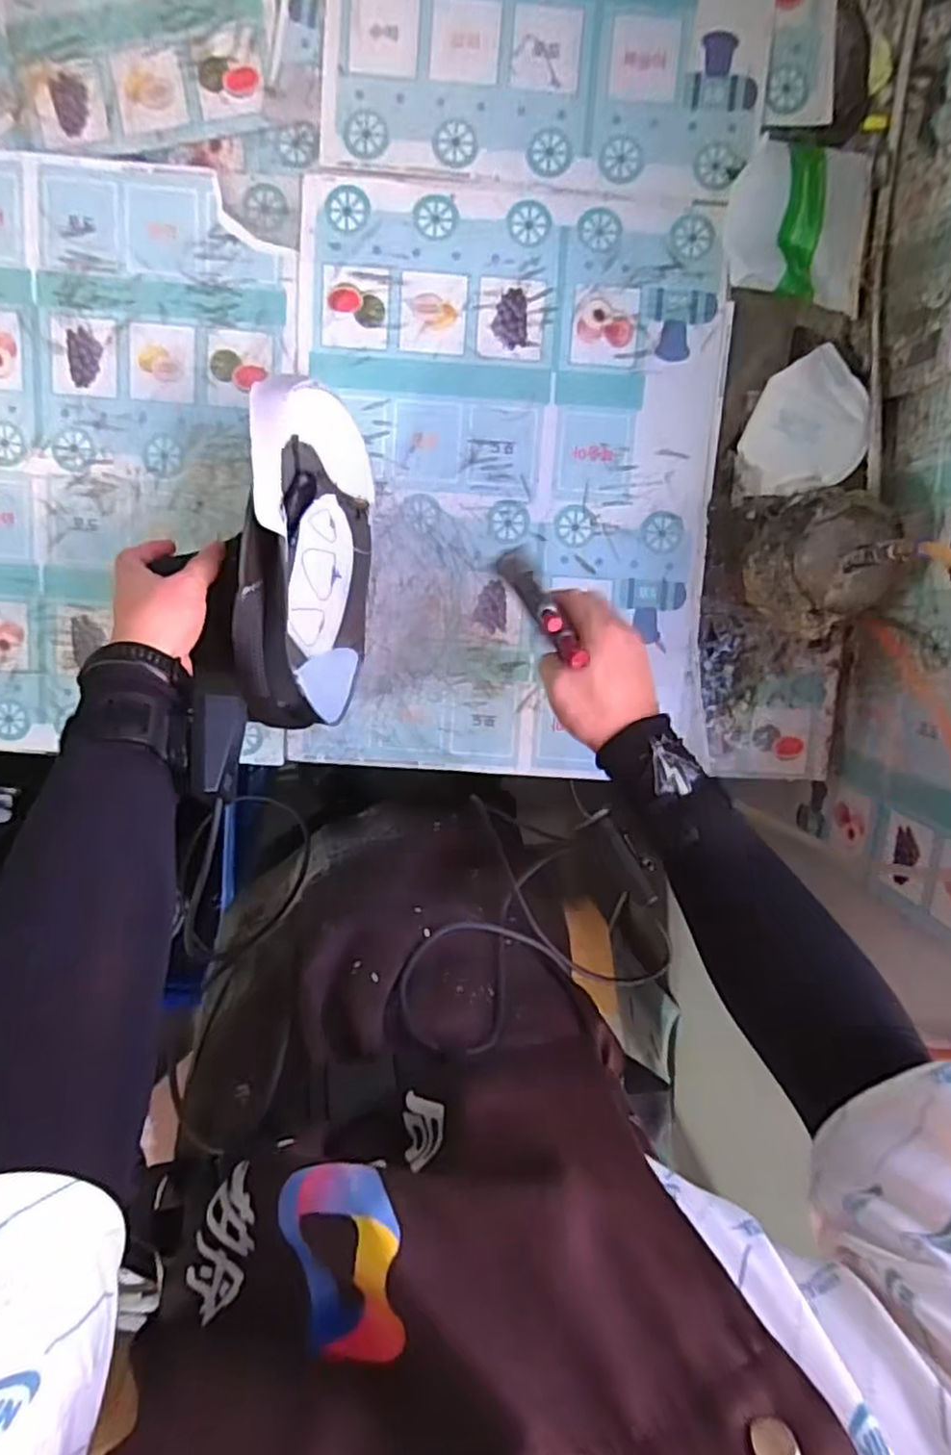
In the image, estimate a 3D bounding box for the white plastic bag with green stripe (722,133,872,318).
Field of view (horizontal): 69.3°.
[{"bbox_3d":[0.286,-0.445,0.605,0.133,0.016,0.123,1,103,-14],"label":"white plastic bag with green stripe"}]

